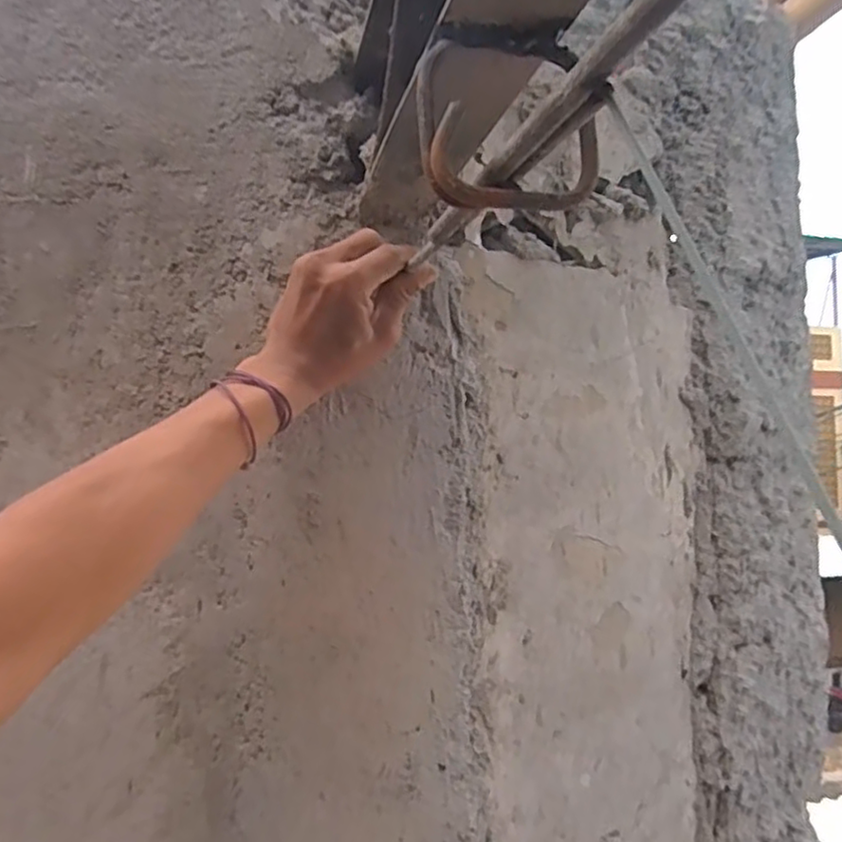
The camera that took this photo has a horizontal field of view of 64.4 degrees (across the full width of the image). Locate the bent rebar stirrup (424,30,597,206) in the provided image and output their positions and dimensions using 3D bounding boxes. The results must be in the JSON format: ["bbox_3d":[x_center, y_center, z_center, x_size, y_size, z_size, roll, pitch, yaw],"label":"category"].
[{"bbox_3d":[0.038,-0.129,0.286,0.076,0.076,0.013,-1,-3,-10],"label":"bent rebar stirrup"}]

